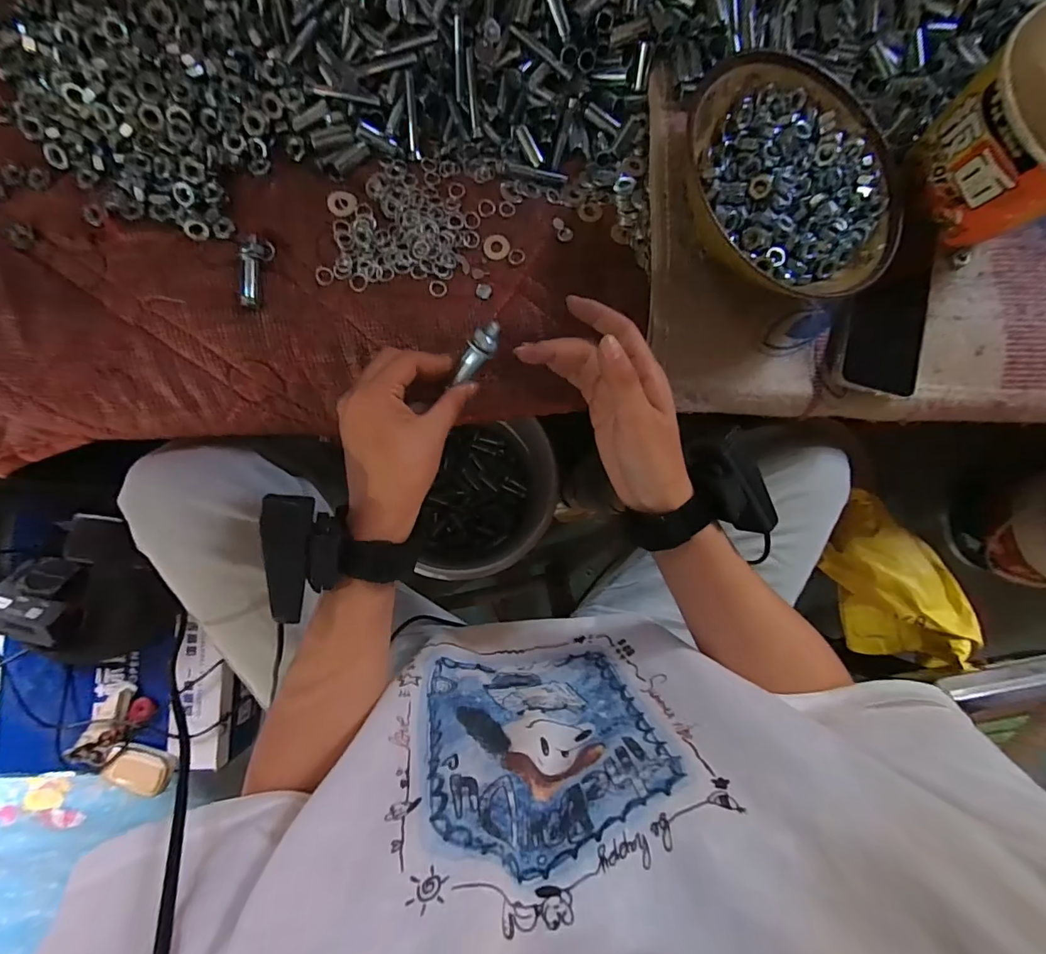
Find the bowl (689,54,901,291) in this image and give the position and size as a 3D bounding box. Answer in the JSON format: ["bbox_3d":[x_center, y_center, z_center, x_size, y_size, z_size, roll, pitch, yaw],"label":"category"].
[{"bbox_3d":[0.210,-0.230,0.393,0.172,0.055,0.190,-42,89,-7],"label":"bowl"}]

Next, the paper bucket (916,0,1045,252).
[{"bbox_3d":[0.403,-0.278,0.394,0.128,0.110,0.136,0,85,-5],"label":"paper bucket"}]

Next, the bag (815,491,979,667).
[{"bbox_3d":[0.496,0.139,0.655,0.111,0.118,0.243,-23,87,-7],"label":"bag"}]

